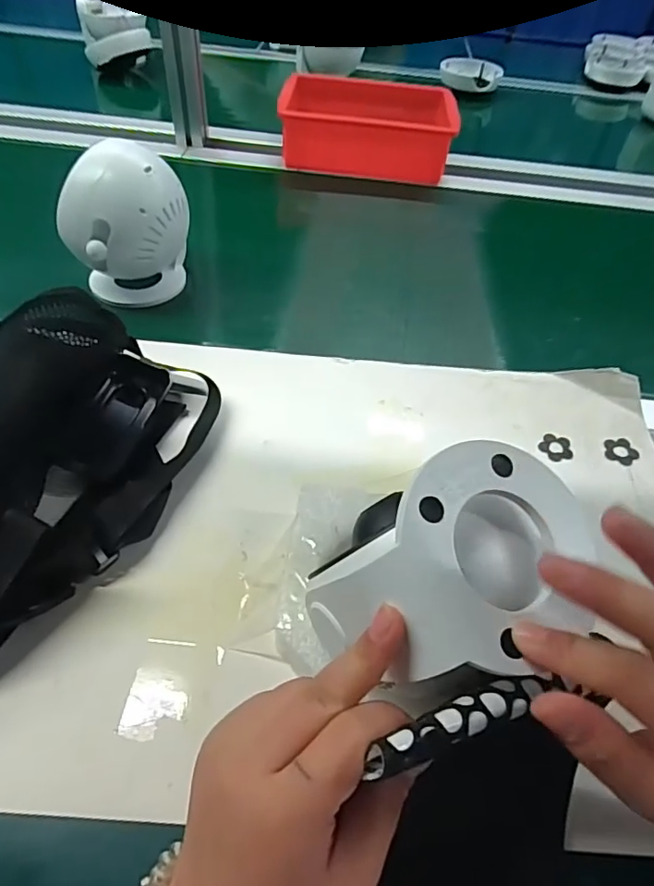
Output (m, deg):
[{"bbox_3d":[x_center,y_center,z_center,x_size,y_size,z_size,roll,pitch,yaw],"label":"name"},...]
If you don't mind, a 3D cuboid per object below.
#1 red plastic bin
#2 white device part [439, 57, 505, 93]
[{"bbox_3d":[0.061,-0.465,0.782,0.239,0.068,0.181,8,49,3],"label":"red plastic bin"},{"bbox_3d":[0.276,-0.708,1.029,0.114,0.034,0.104,10,50,5],"label":"white device part"}]

